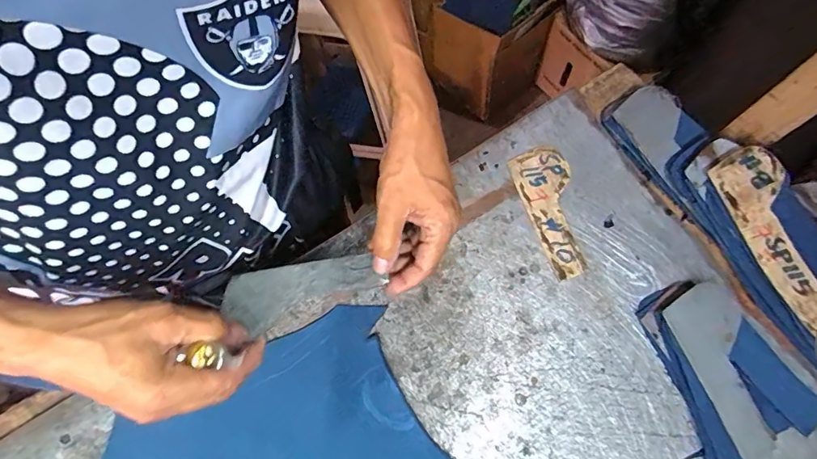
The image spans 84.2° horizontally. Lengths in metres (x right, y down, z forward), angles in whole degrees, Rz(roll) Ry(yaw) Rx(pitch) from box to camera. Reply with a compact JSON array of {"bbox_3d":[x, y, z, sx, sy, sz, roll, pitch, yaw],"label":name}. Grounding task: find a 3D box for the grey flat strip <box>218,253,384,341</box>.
[{"bbox_3d":[-0.085,0.051,0.360,0.120,0.004,0.052,-9,57,-5],"label":"grey flat strip"}]

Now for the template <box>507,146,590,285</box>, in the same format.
[{"bbox_3d":[0.142,-0.020,0.436,0.055,0.004,0.128,-18,74,-5],"label":"template"}]

